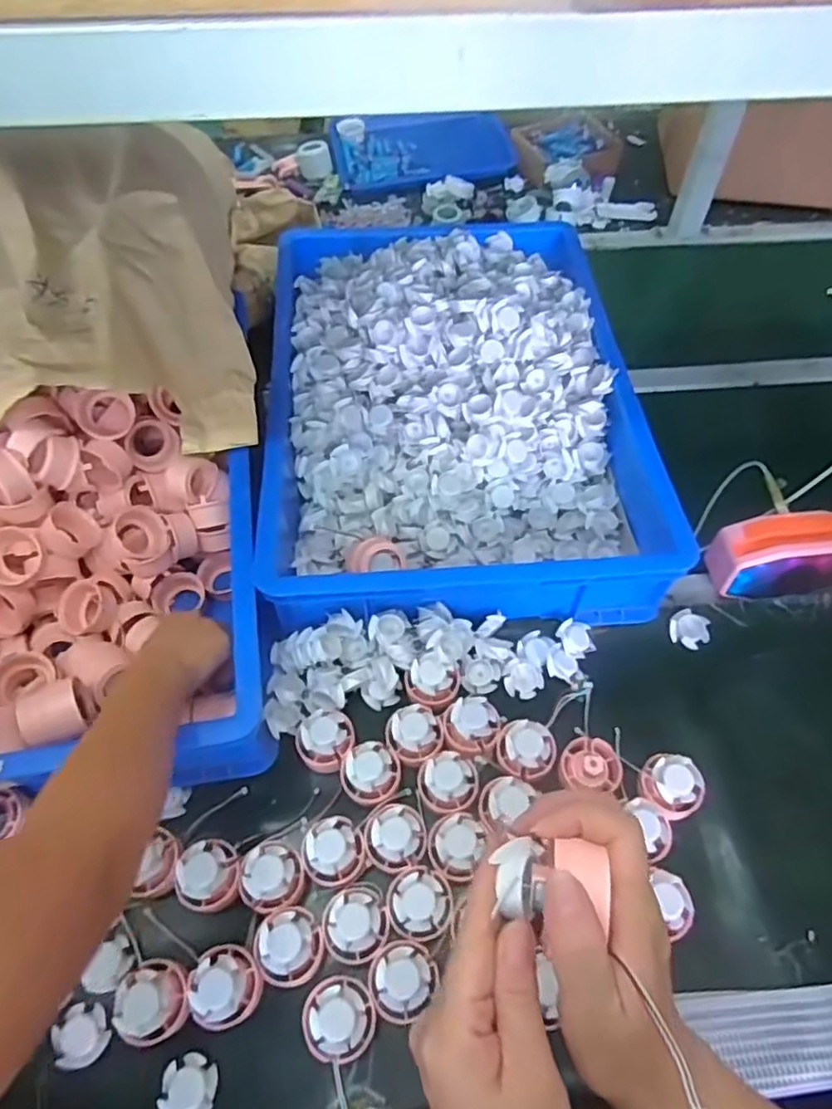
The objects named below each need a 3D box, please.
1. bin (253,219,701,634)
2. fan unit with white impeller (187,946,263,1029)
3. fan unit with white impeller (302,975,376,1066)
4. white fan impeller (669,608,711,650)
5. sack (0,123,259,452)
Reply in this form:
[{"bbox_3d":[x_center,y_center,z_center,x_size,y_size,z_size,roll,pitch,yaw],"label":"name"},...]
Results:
[{"bbox_3d":[0.037,-0.203,0.803,0.414,0.145,0.580,-3,56,-3],"label":"bin"},{"bbox_3d":[-0.148,0.334,0.515,0.051,0.029,0.054,-18,58,-13],"label":"fan unit with white impeller"},{"bbox_3d":[-0.058,0.354,0.505,0.054,0.026,0.053,0,56,-1],"label":"fan unit with white impeller"},{"bbox_3d":[0.294,0.081,0.713,0.042,0.011,0.040,0,56,-1],"label":"white fan impeller"},{"bbox_3d":[-0.385,-0.274,0.695,0.387,0.166,0.347,-8,57,-6],"label":"sack"}]

